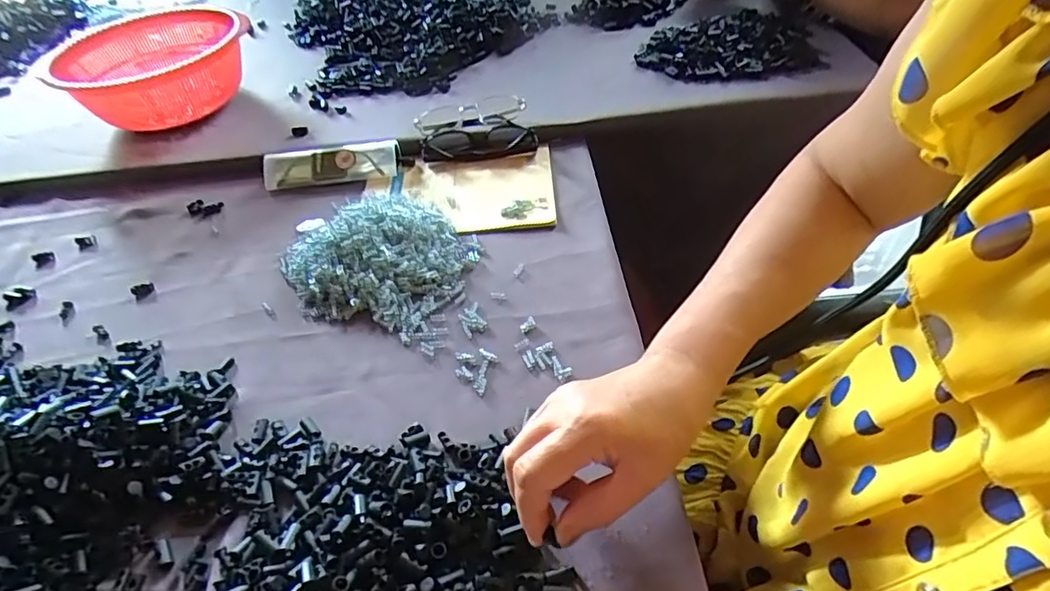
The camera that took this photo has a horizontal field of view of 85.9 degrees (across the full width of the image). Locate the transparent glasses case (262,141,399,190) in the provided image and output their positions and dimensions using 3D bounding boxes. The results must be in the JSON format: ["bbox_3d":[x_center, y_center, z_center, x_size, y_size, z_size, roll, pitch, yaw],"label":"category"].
[{"bbox_3d":[-0.224,-0.150,0.643,0.155,0.016,0.047,-5,76,2],"label":"transparent glasses case"}]

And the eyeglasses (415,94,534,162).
[{"bbox_3d":[-0.058,-0.194,0.659,0.139,0.035,0.078,-5,47,3],"label":"eyeglasses"}]

